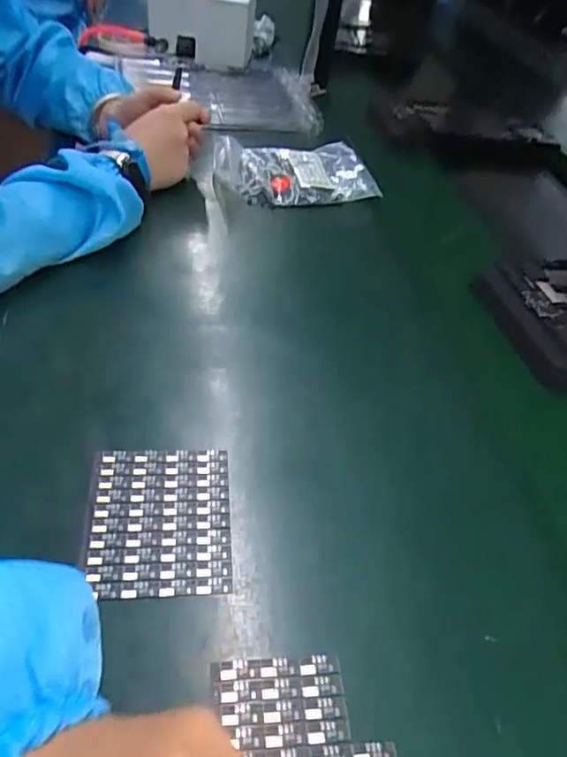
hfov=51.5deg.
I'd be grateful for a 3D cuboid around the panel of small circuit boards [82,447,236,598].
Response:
[{"bbox_3d":[-0.073,0.082,0.348,0.082,0.004,0.095,0,45,-8],"label":"panel of small circuit boards"}]

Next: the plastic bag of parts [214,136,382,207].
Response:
[{"bbox_3d":[0.009,-0.251,0.690,0.177,0.026,0.149,0,43,-11],"label":"plastic bag of parts"}]

